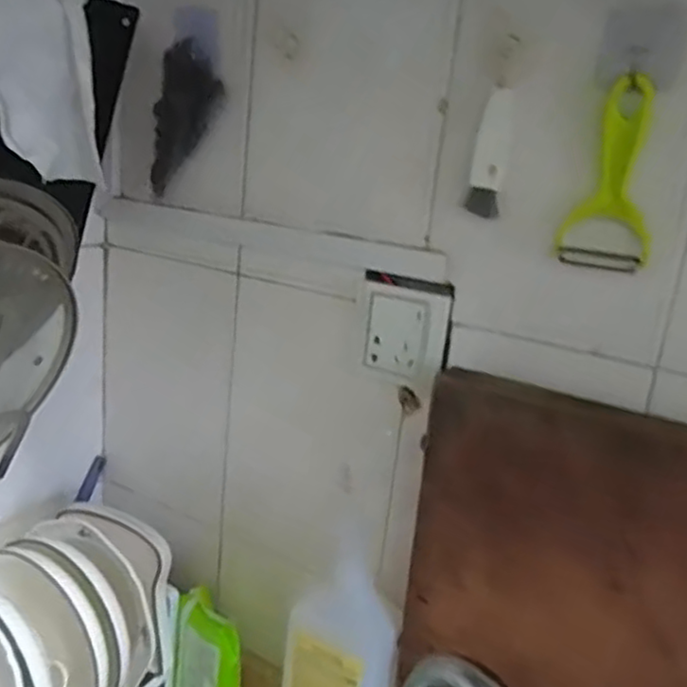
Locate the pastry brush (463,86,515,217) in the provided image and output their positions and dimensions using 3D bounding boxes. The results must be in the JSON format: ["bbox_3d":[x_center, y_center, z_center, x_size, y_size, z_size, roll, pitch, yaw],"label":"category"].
[{"bbox_3d":[0.115,-0.147,0.532,0.026,0.093,0.009,11,16,16],"label":"pastry brush"}]

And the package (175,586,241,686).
[{"bbox_3d":[-0.140,0.339,0.706,0.076,0.159,0.033,8,10,29],"label":"package"}]

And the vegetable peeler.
[{"bbox_3d":[0.197,-0.121,0.495,0.063,0.133,0.015,12,17,20],"label":"vegetable peeler"}]

